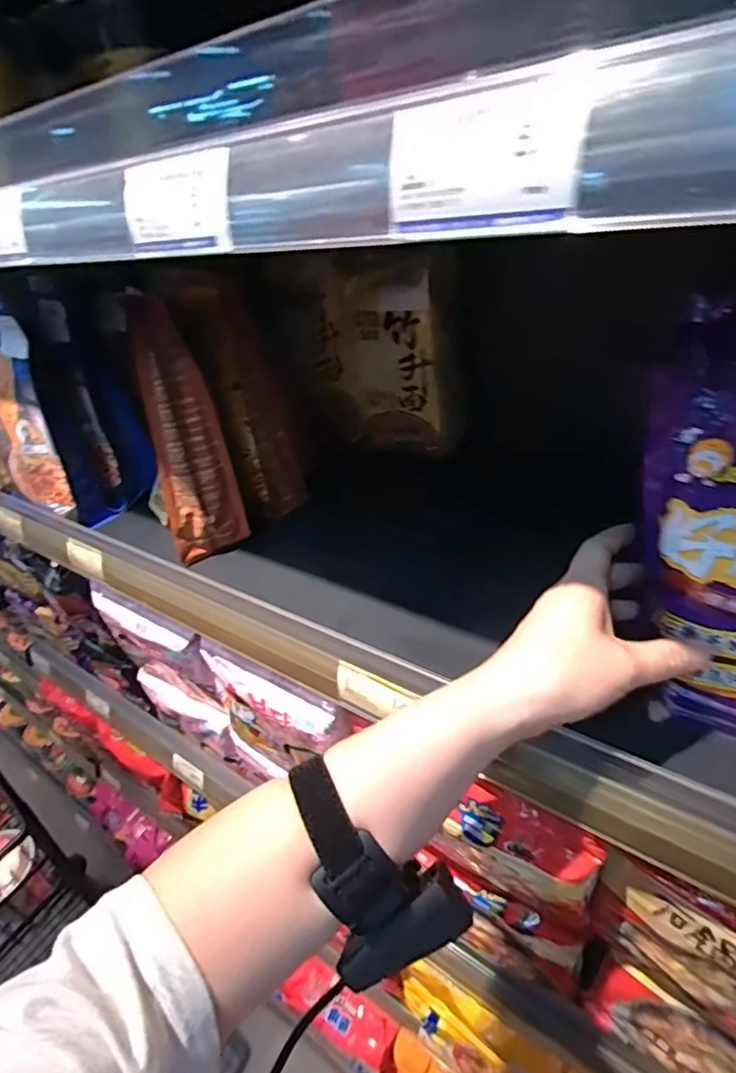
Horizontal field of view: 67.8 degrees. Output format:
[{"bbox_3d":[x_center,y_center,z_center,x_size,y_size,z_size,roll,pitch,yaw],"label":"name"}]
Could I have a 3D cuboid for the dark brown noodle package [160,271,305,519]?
[{"bbox_3d":[-0.116,-0.130,0.540,0.034,0.231,0.088,19,41,35],"label":"dark brown noodle package"}]

